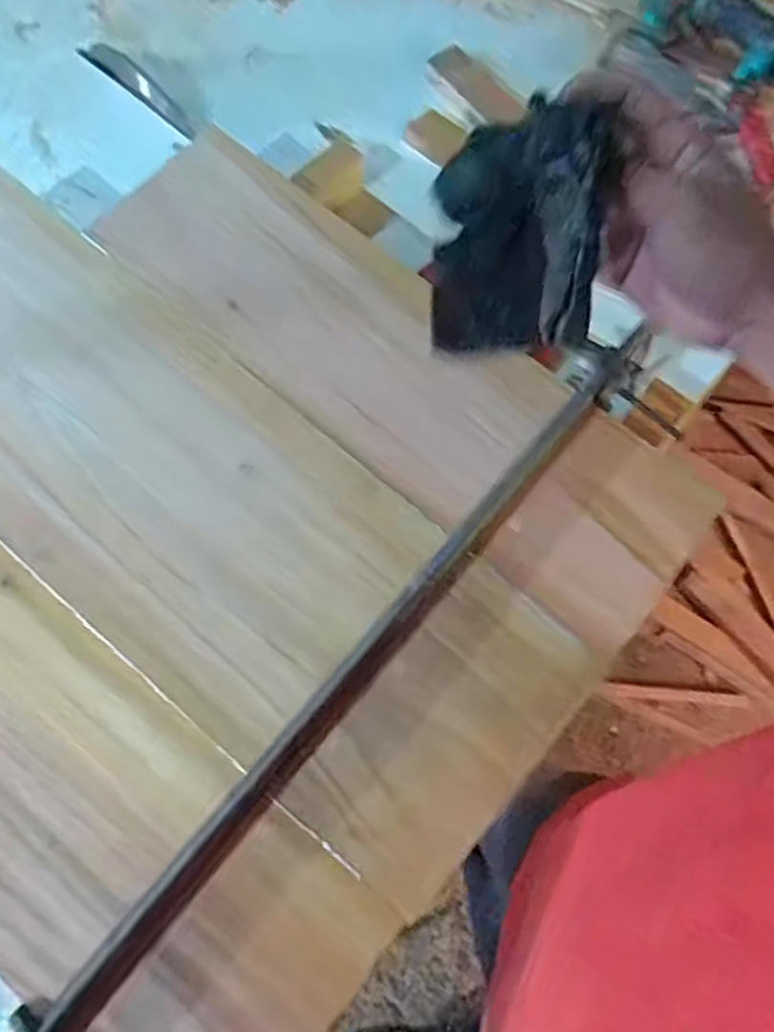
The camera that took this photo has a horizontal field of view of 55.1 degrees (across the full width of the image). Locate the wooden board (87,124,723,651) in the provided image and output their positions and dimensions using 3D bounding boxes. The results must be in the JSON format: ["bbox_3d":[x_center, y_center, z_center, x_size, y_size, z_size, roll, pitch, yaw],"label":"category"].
[{"bbox_3d":[0.005,-0.136,0.670,0.594,0.025,0.174,39,78,9],"label":"wooden board"}]

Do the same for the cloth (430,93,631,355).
[{"bbox_3d":[0.059,-0.124,0.370,0.073,0.113,0.098,10,75,2],"label":"cloth"}]

